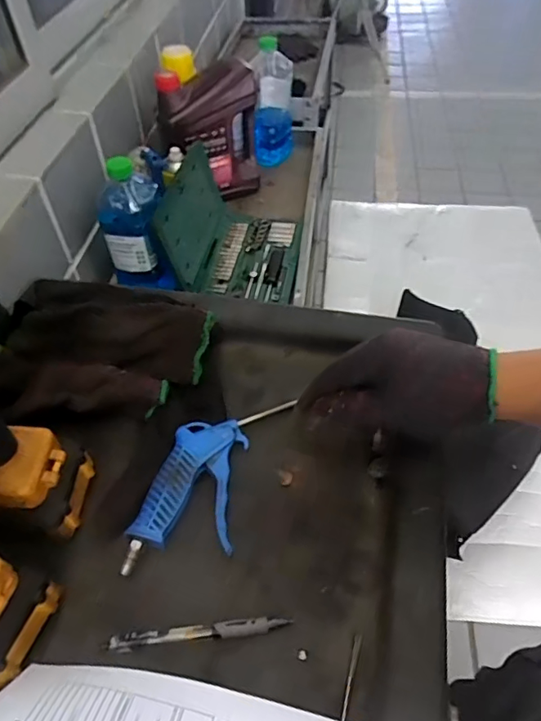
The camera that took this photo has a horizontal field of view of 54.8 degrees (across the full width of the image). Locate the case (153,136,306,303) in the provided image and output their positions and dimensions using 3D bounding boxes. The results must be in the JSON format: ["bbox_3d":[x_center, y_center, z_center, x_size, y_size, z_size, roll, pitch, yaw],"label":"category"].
[{"bbox_3d":[-0.065,-0.256,0.983,0.226,0.161,0.282,6,50,6],"label":"case"}]

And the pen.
[{"bbox_3d":[-0.054,0.202,0.387,0.137,0.008,0.013,-6,50,-4],"label":"pen"}]

